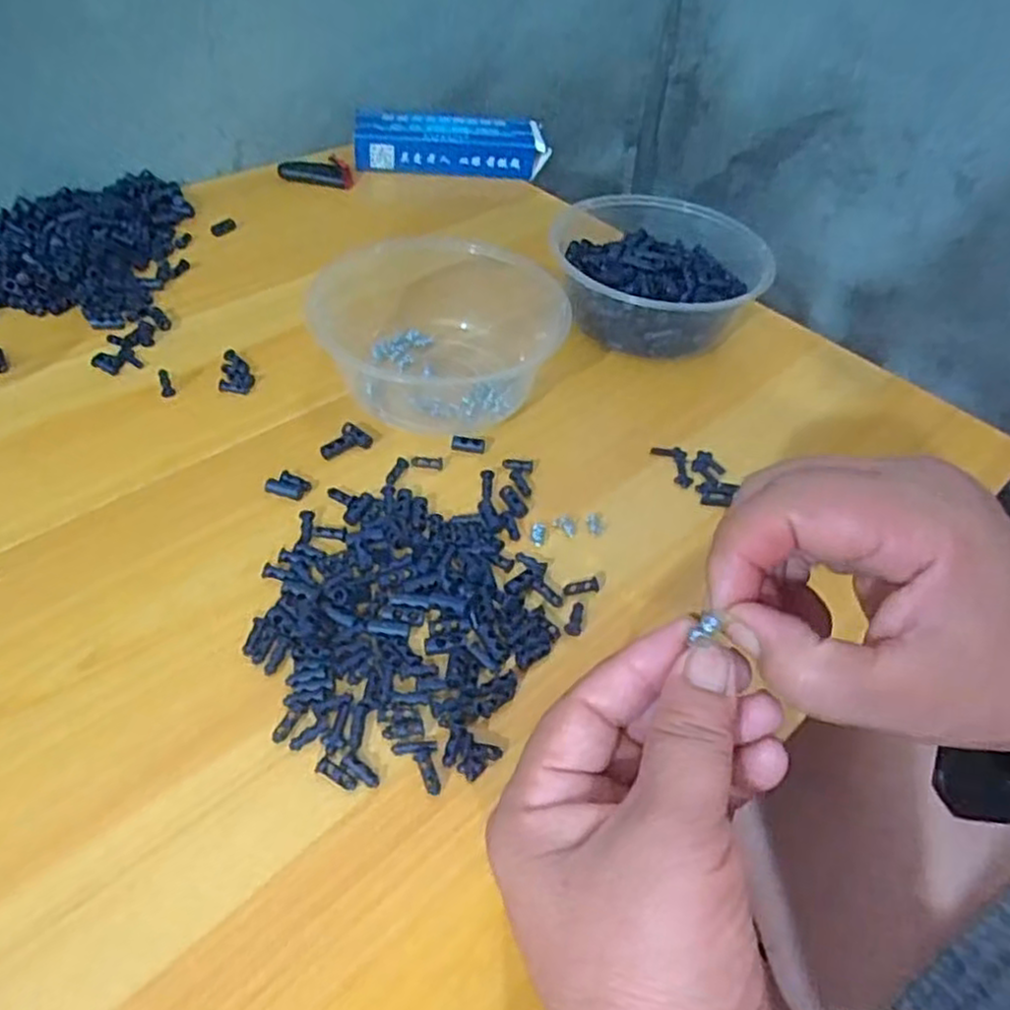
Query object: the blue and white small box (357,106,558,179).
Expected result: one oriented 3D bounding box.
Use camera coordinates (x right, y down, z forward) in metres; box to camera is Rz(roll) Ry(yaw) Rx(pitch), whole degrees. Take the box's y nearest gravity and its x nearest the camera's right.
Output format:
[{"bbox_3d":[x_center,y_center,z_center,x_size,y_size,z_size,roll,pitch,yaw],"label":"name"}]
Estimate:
[{"bbox_3d":[-0.045,-0.309,0.644,0.163,0.040,0.053,4,48,-3],"label":"blue and white small box"}]

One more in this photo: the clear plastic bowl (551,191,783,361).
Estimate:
[{"bbox_3d":[0.099,-0.149,0.501,0.136,0.058,0.148,4,48,-4],"label":"clear plastic bowl"}]

